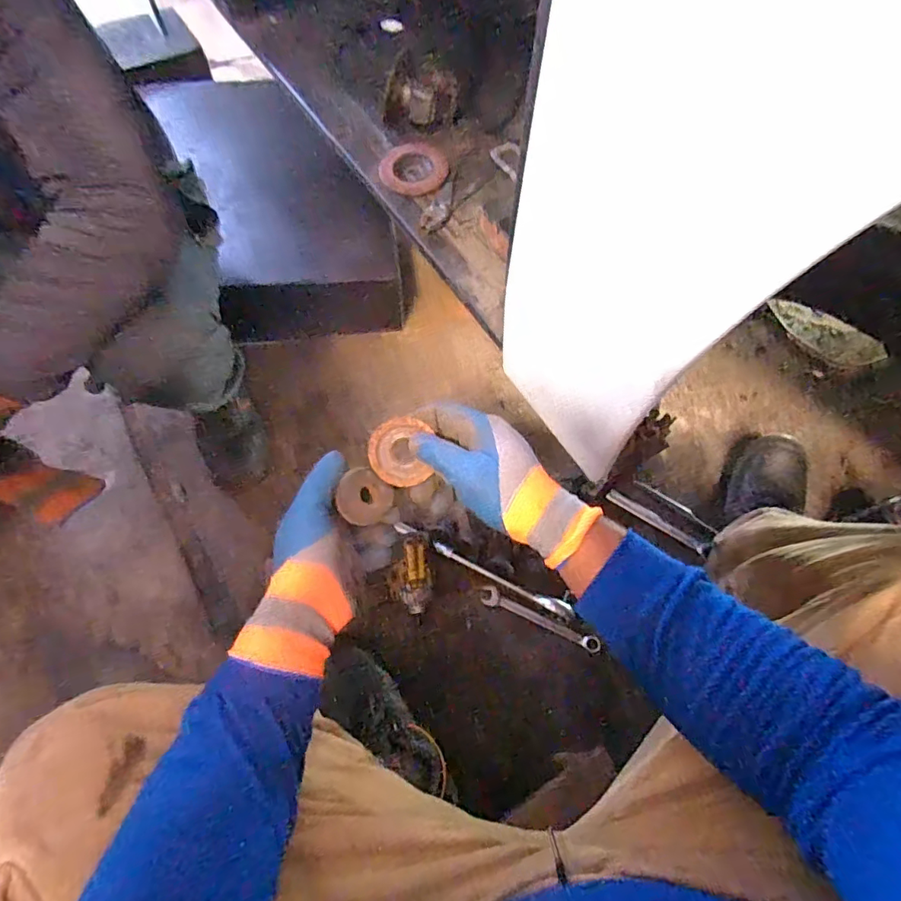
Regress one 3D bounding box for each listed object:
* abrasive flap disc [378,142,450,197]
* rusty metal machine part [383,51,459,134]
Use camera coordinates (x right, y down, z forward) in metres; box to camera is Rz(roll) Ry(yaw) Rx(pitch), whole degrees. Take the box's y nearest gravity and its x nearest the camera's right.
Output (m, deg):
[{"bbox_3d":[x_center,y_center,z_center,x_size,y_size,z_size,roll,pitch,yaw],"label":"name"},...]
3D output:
[{"bbox_3d":[-0.050,-0.387,0.700,0.087,0.020,0.107,40,68,15],"label":"abrasive flap disc"},{"bbox_3d":[-0.041,-0.494,0.715,0.100,0.058,0.076,3,64,-2],"label":"rusty metal machine part"}]

